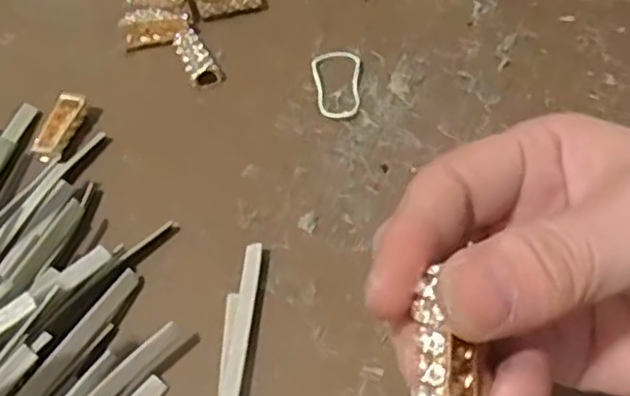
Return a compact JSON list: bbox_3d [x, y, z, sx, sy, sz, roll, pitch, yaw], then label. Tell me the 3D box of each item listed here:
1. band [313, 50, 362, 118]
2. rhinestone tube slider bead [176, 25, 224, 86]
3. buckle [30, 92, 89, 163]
[{"bbox_3d":[0.011,-0.059,0.365,0.025,0.004,0.045,4,54,1],"label":"band"},{"bbox_3d":[-0.061,-0.073,0.370,0.016,0.009,0.038,-21,58,-16],"label":"rhinestone tube slider bead"},{"bbox_3d":[-0.121,-0.033,0.340,0.015,0.010,0.038,15,55,9],"label":"buckle"}]

